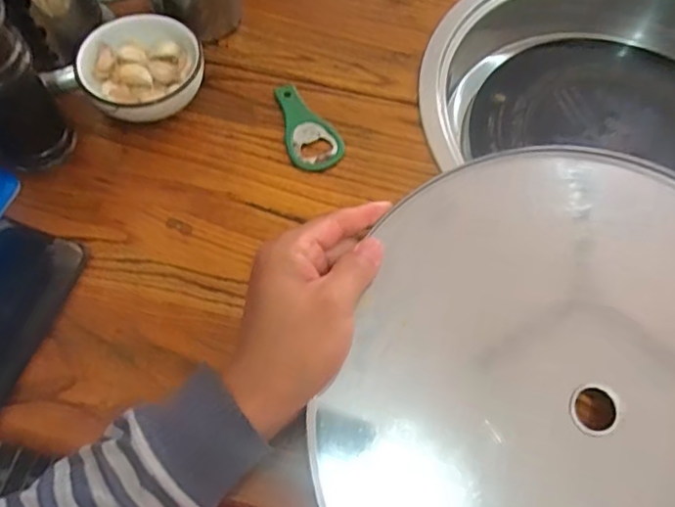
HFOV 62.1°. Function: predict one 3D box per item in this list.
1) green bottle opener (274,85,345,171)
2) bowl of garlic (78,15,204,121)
[{"bbox_3d":[-0.027,-0.108,0.474,0.046,0.005,0.091,-18,66,-11],"label":"green bottle opener"},{"bbox_3d":[-0.165,-0.154,0.462,0.092,0.048,0.101,1,63,-2],"label":"bowl of garlic"}]

